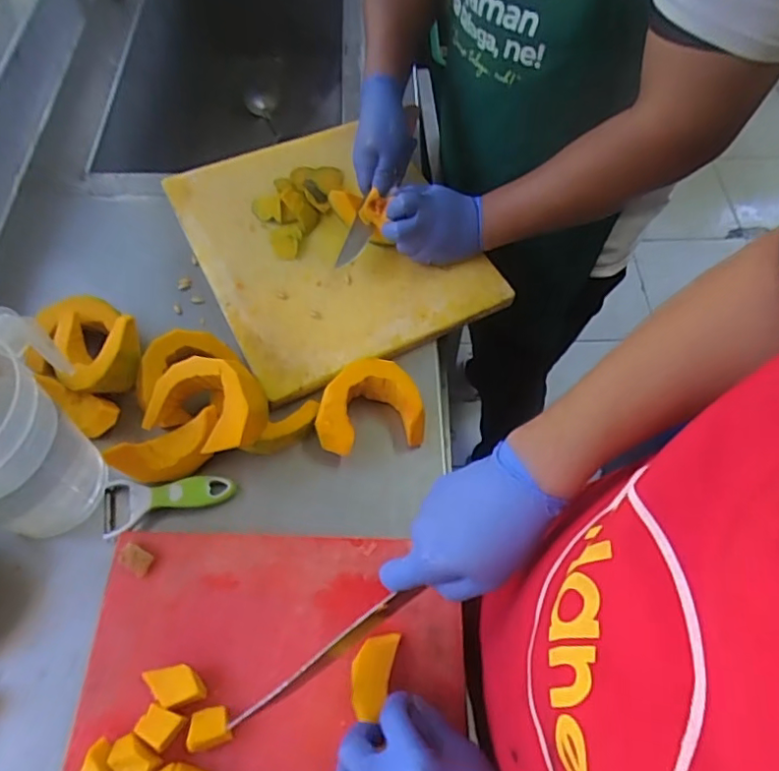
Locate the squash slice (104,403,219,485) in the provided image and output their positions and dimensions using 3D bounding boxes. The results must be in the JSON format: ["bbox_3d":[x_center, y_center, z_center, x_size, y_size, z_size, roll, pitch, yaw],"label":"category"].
[{"bbox_3d":[-0.230,0.071,0.610,0.111,0.053,0.046,-18,63,-10],"label":"squash slice"}]

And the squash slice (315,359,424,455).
[{"bbox_3d":[-0.024,0.025,0.645,0.117,0.060,0.087,-14,63,-7],"label":"squash slice"}]

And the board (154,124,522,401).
[{"bbox_3d":[-0.085,-0.195,0.778,0.325,0.026,0.398,-27,65,-14],"label":"board"}]

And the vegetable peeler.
[{"bbox_3d":[-0.235,0.124,0.603,0.135,0.024,0.057,-4,62,-2],"label":"vegetable peeler"}]

